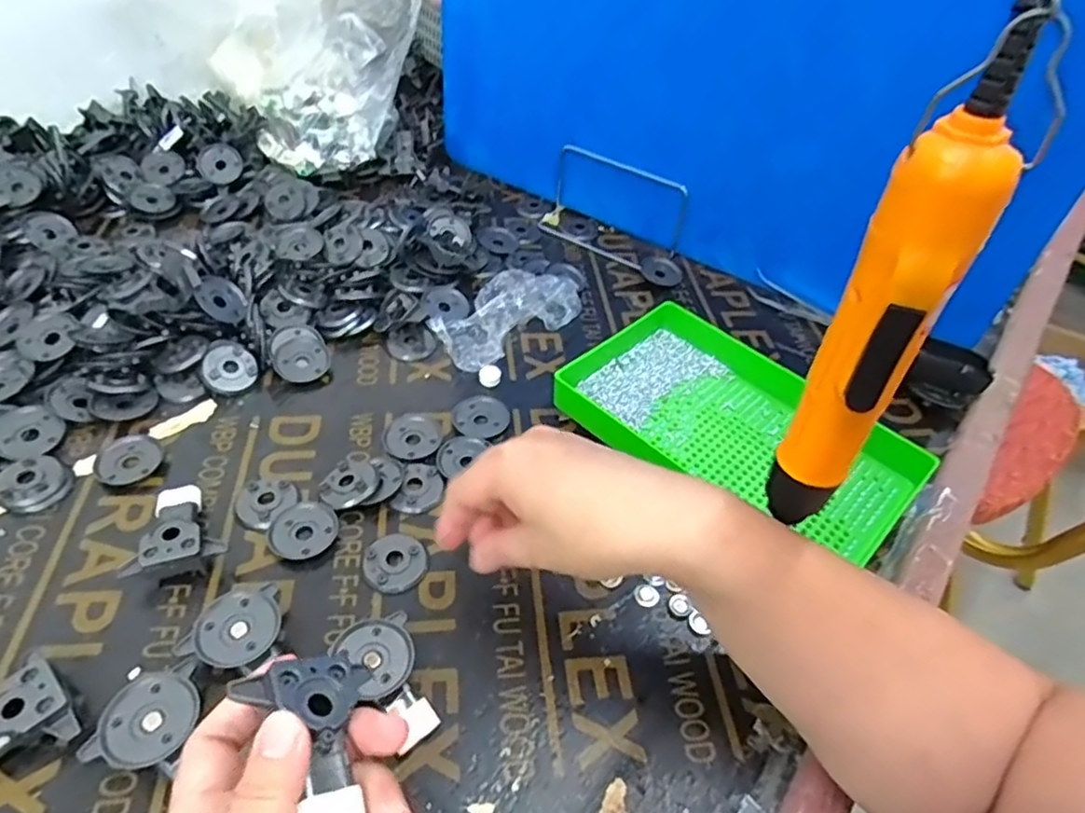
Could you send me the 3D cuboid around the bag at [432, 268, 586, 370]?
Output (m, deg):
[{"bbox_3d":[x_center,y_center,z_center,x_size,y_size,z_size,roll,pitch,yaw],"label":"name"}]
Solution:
[{"bbox_3d":[-0.032,-0.090,0.600,0.082,0.021,0.148,37,53,27],"label":"bag"}]

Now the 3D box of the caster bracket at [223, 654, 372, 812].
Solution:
[{"bbox_3d":[-0.088,0.131,0.255,0.044,0.024,0.063,3,53,-42],"label":"caster bracket"}]

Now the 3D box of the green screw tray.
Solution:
[{"bbox_3d":[0.145,0.016,0.501,0.258,0.038,0.158,34,52,24],"label":"green screw tray"}]

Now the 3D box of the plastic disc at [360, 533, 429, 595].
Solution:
[{"bbox_3d":[-0.094,0.099,0.419,0.039,0.005,0.042,3,46,-3],"label":"plastic disc"}]

